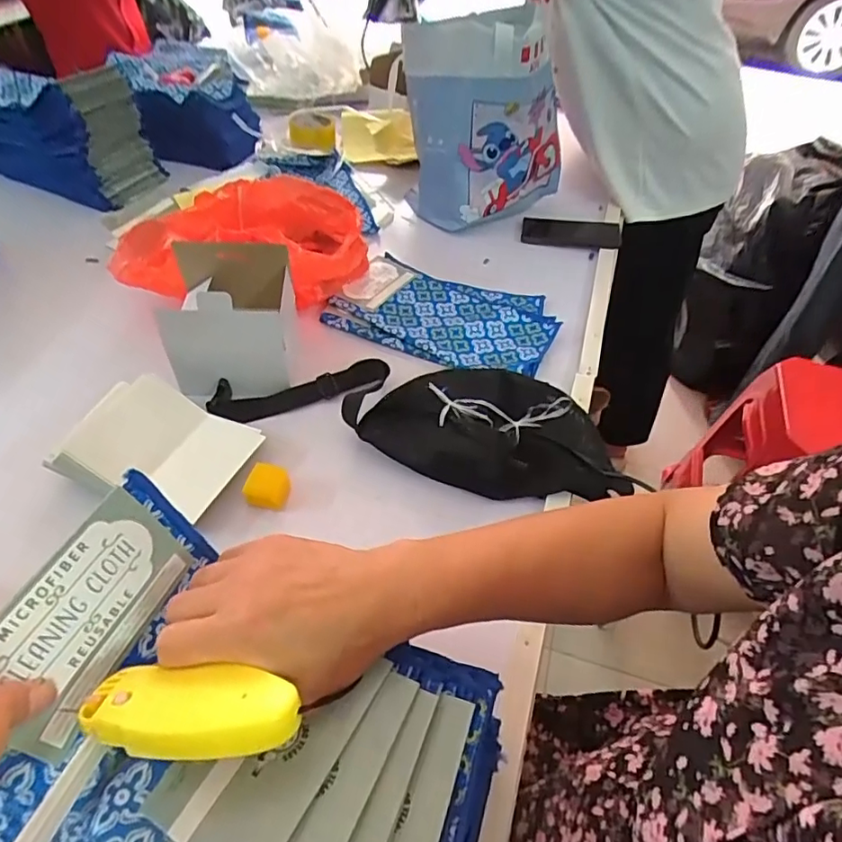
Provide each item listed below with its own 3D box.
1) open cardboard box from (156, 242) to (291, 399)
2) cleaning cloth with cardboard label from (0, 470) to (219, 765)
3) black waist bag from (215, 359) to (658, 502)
[{"bbox_3d":[-0.220,-0.118,0.654,0.127,0.142,0.111,1,43,0],"label":"open cardboard box"},{"bbox_3d":[-0.170,0.101,0.297,0.009,0.082,0.128,3,46,30],"label":"cleaning cloth with cardboard label"},{"bbox_3d":[0.003,-0.014,0.642,0.469,0.060,0.159,11,44,10],"label":"black waist bag"}]

